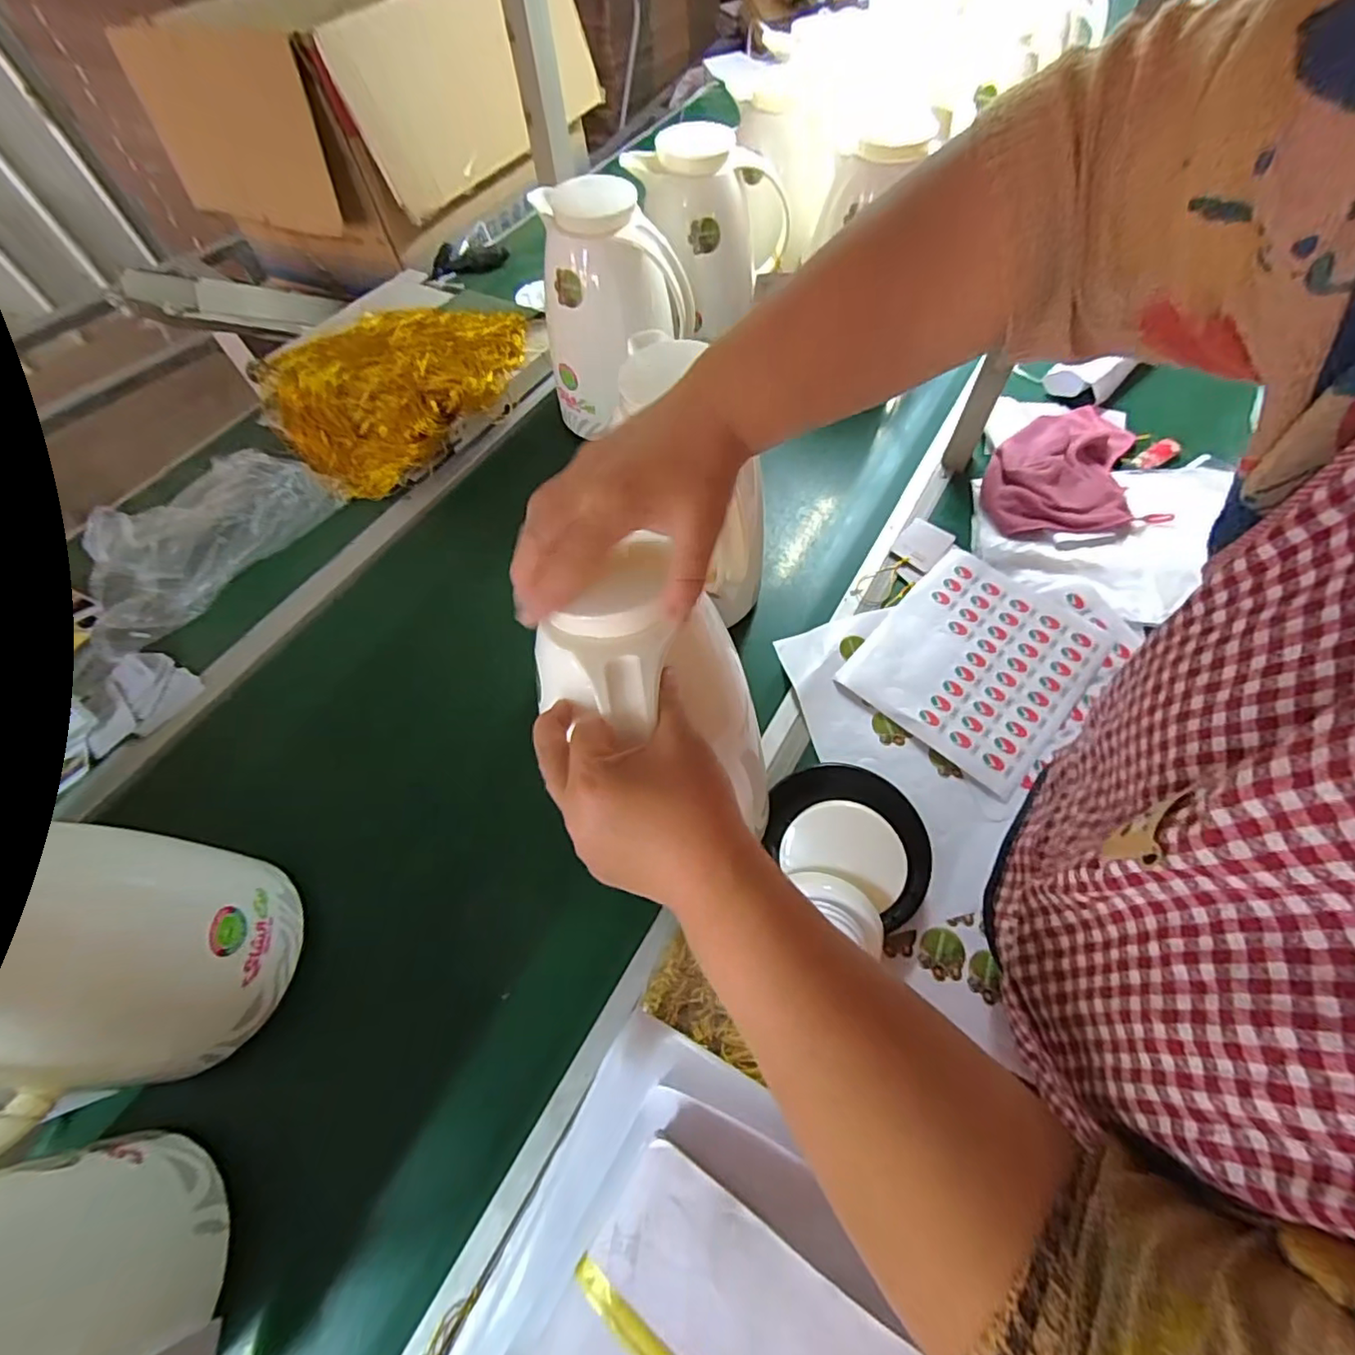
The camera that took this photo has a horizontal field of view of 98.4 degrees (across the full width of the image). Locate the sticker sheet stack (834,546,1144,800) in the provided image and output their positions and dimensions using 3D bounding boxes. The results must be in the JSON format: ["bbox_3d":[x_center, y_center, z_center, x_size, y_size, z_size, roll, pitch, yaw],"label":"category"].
[{"bbox_3d":[0.309,-0.020,0.587,0.198,0.008,0.242,38,69,22],"label":"sticker sheet stack"}]

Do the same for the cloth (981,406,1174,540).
[{"bbox_3d":[0.457,-0.245,0.691,0.197,0.029,0.187,-2,60,3],"label":"cloth"}]

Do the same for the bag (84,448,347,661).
[{"bbox_3d":[-0.571,-0.173,0.682,0.169,0.071,0.295,26,65,17],"label":"bag"}]

